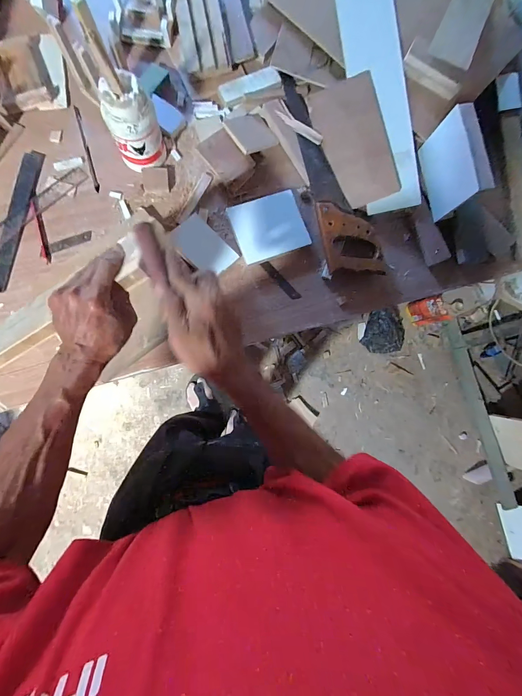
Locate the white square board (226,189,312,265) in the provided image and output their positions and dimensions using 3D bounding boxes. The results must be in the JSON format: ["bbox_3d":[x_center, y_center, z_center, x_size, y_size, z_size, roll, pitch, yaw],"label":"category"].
[{"bbox_3d":[0.015,-0.223,0.577,0.126,0.015,0.111,-19,88,-7],"label":"white square board"}]

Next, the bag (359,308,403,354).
[{"bbox_3d":[0.535,-0.071,1.328,0.196,0.082,0.187,12,85,-5],"label":"bag"}]

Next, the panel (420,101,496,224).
[{"bbox_3d":[0.337,-0.321,0.553,0.031,0.117,0.145,-11,87,-7],"label":"panel"}]

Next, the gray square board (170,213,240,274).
[{"bbox_3d":[-0.101,-0.178,0.548,0.106,0.007,0.072,43,73,-7],"label":"gray square board"}]

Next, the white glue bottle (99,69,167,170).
[{"bbox_3d":[-0.205,-0.358,0.505,0.079,0.127,0.066,-21,89,-7],"label":"white glue bottle"}]

